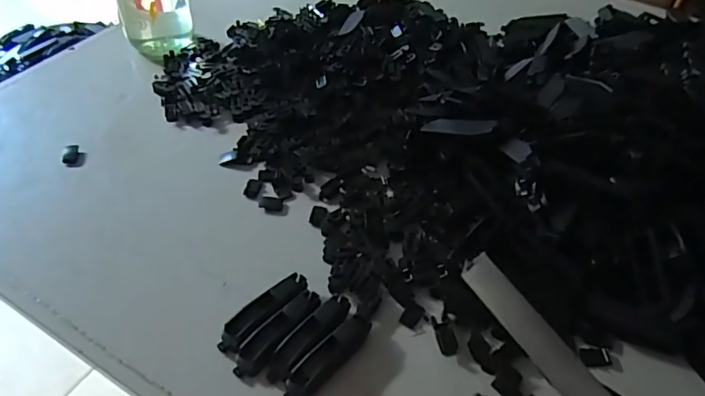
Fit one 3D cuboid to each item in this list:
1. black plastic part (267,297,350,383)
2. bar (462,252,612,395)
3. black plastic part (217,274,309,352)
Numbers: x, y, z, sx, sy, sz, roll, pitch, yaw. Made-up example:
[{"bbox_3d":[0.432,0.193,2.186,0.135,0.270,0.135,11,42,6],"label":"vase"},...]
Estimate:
[{"bbox_3d":[-0.028,0.096,0.365,0.019,0.012,0.075,33,53,24],"label":"black plastic part"},{"bbox_3d":[0.105,0.086,0.249,0.019,0.005,0.147,-41,63,4],"label":"bar"},{"bbox_3d":[-0.063,0.081,0.377,0.020,0.016,0.073,35,54,26],"label":"black plastic part"}]

